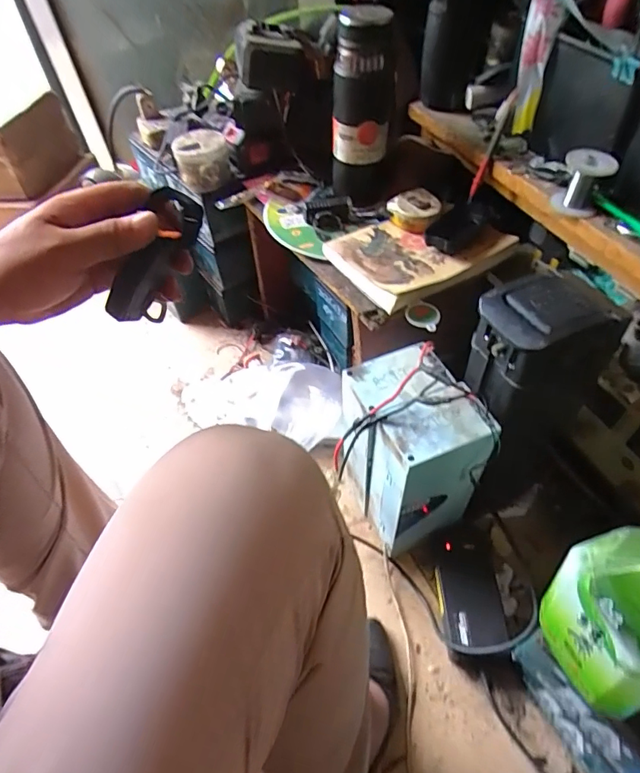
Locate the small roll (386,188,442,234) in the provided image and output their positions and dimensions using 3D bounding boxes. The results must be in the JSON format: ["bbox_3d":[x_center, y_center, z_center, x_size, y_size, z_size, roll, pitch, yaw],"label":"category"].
[{"bbox_3d":[0.140,-0.249,0.659,0.062,0.029,0.075,-34,54,-23],"label":"small roll"}]

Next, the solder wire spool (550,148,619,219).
[{"bbox_3d":[0.296,-0.227,0.524,0.053,0.059,0.043,20,53,21],"label":"solder wire spool"}]

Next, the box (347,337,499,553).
[{"bbox_3d":[0.108,0.088,0.595,0.141,0.267,0.160,-19,50,-12],"label":"box"}]

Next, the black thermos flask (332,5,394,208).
[{"bbox_3d":[0.056,-0.387,0.664,0.086,0.231,0.078,0,49,5],"label":"black thermos flask"}]

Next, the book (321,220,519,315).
[{"bbox_3d":[0.132,-0.194,0.638,0.219,0.021,0.154,-30,53,-20],"label":"book"}]

